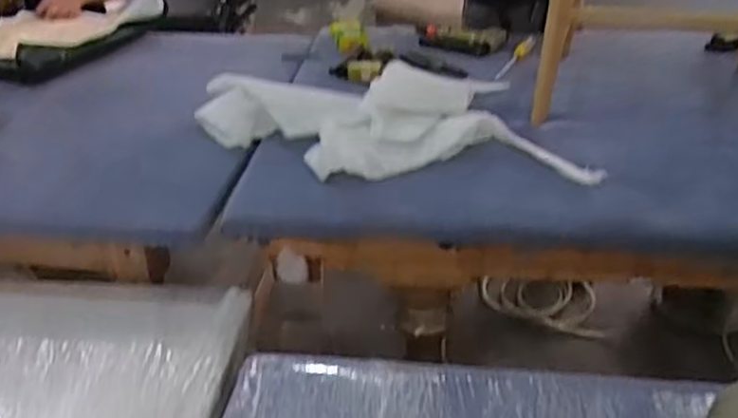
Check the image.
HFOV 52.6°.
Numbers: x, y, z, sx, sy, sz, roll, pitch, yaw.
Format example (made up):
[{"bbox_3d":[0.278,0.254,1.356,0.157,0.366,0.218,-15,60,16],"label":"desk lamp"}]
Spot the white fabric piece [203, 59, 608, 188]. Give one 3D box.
[{"bbox_3d":[0.031,-0.177,1.507,0.756,0.096,0.424,-1,31,4],"label":"white fabric piece"}]

